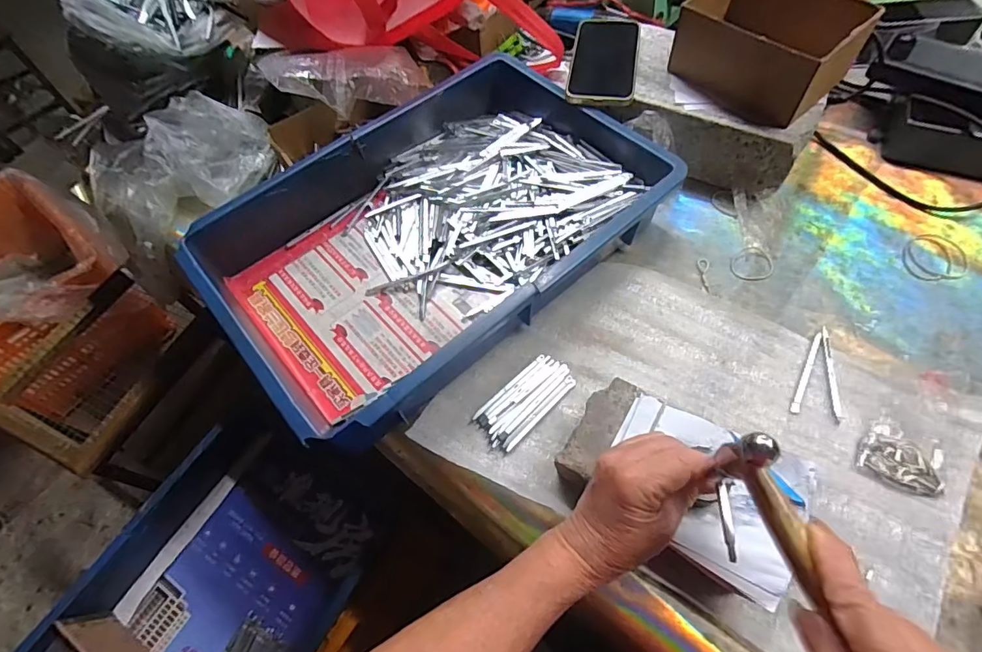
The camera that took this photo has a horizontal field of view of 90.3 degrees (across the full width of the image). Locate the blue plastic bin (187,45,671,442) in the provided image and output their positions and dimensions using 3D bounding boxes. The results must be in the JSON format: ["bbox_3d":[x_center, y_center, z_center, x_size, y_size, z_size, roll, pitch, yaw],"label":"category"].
[{"bbox_3d":[-0.055,-0.098,0.504,0.423,0.084,0.280,-38,63,-17],"label":"blue plastic bin"}]

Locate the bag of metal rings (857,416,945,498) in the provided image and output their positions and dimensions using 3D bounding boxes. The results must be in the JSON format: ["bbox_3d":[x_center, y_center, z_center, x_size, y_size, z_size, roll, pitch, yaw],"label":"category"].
[{"bbox_3d":[0.334,0.108,0.392,0.060,0.019,0.048,36,68,23],"label":"bag of metal rings"}]

